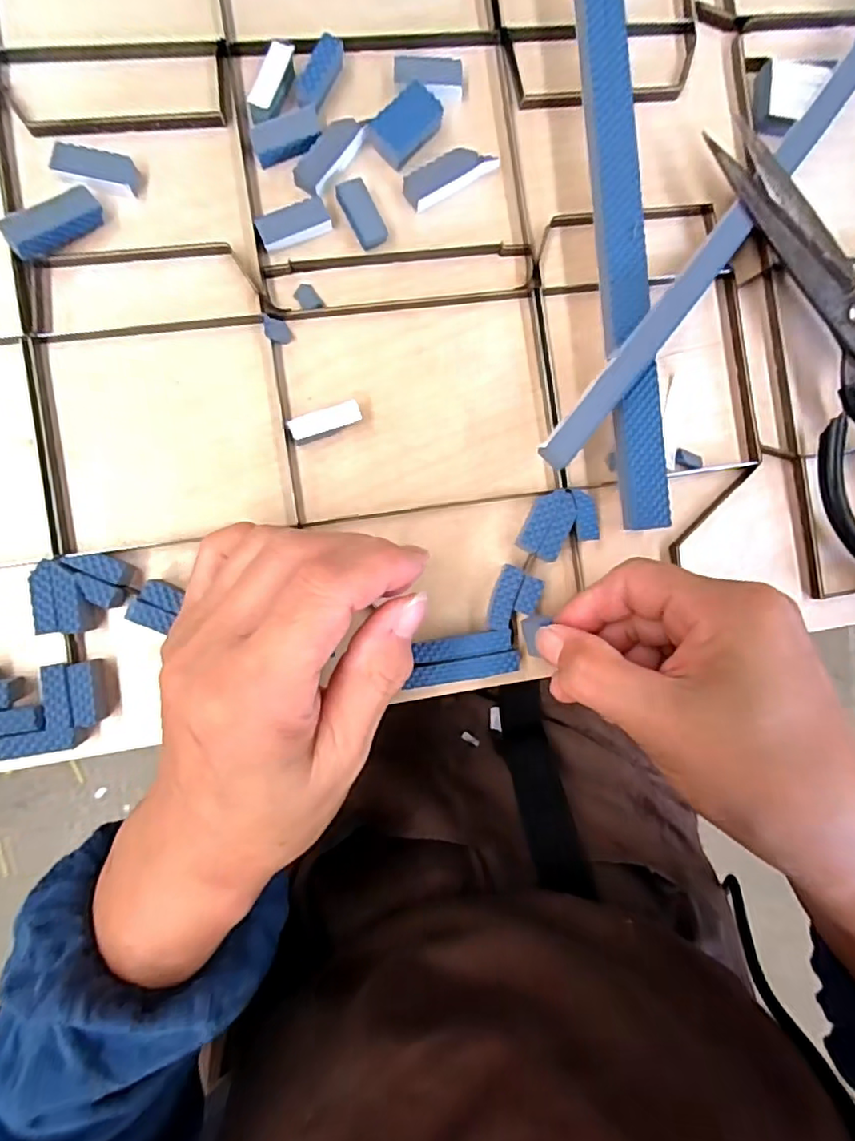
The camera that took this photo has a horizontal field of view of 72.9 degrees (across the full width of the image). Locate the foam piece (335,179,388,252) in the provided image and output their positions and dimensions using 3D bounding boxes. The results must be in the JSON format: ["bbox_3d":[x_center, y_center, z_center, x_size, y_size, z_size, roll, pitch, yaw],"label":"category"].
[{"bbox_3d":[-0.027,-0.150,0.243,0.013,0.004,0.026,-31,104,-6],"label":"foam piece"}]

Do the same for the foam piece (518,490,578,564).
[{"bbox_3d":[0.051,-0.020,0.249,0.018,0.012,0.029,25,86,-5],"label":"foam piece"}]

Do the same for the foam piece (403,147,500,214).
[{"bbox_3d":[0.010,-0.169,0.248,0.040,0.008,0.014,-29,92,-6],"label":"foam piece"}]

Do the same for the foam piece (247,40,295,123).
[{"bbox_3d":[-0.064,-0.198,0.237,0.009,0.009,0.031,21,86,-5],"label":"foam piece"}]

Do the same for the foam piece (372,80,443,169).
[{"bbox_3d":[-0.009,-0.188,0.244,0.019,0.010,0.029,42,85,-4],"label":"foam piece"}]

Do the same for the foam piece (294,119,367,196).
[{"bbox_3d":[-0.040,-0.173,0.239,0.012,0.009,0.035,36,85,-4],"label":"foam piece"}]

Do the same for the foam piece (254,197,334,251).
[{"bbox_3d":[-0.056,-0.144,0.241,0.030,0.005,0.013,-28,92,-6],"label":"foam piece"}]

